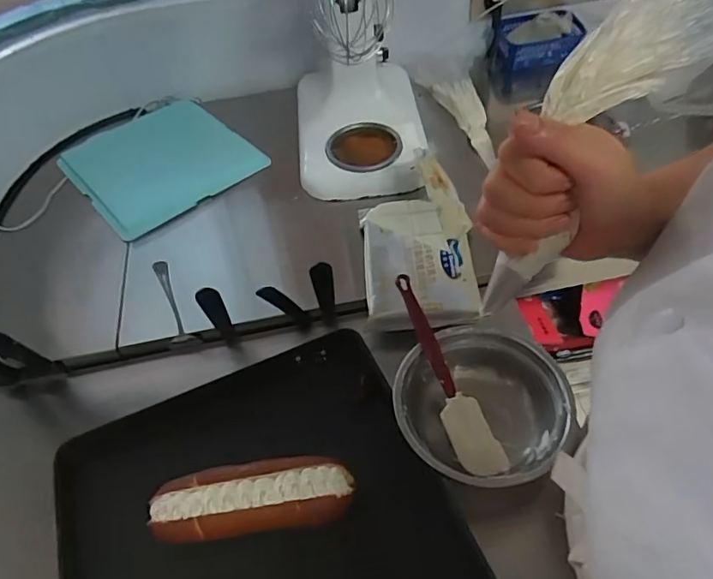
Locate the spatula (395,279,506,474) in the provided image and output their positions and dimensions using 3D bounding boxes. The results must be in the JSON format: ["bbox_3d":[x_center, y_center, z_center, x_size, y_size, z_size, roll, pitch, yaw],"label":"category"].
[{"bbox_3d":[0.108,0.100,0.639,0.054,0.026,0.253,-20,76,-11],"label":"spatula"}]

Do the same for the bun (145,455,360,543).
[{"bbox_3d":[-0.110,0.237,0.581,0.217,0.067,0.072,-10,50,-3],"label":"bun"}]

